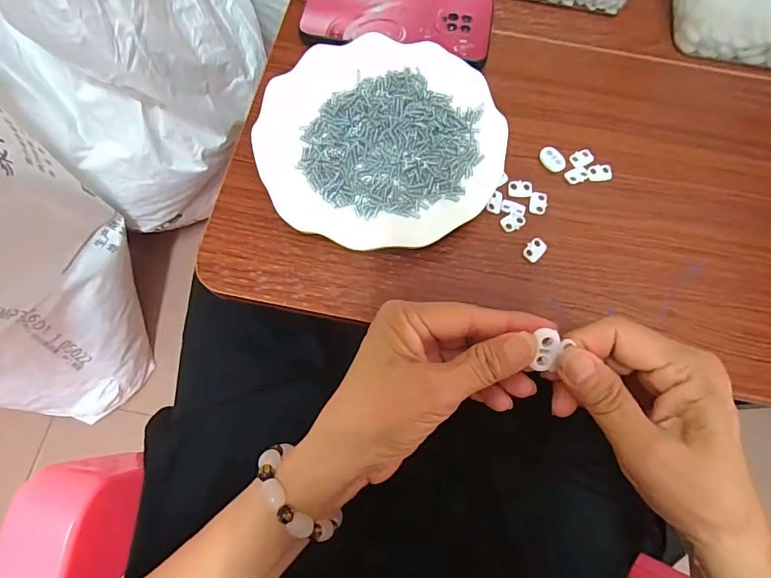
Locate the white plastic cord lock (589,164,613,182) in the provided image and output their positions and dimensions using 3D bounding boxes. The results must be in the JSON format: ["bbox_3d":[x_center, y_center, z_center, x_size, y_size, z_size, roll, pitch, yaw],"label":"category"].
[{"bbox_3d":[0.173,-0.094,0.356,0.020,0.004,0.013,0,72,-2],"label":"white plastic cord lock"}]

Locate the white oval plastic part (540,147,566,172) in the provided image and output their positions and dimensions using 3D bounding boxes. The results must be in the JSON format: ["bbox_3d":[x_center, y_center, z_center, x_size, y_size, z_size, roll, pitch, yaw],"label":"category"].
[{"bbox_3d":[0.134,-0.104,0.354,0.015,0.005,0.022,-31,75,-11],"label":"white oval plastic part"}]

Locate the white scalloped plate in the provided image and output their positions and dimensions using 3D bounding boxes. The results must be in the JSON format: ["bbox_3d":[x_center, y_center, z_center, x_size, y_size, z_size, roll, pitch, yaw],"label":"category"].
[{"bbox_3d":[-0.005,-0.116,0.344,0.180,0.018,0.181,1,72,-2],"label":"white scalloped plate"}]

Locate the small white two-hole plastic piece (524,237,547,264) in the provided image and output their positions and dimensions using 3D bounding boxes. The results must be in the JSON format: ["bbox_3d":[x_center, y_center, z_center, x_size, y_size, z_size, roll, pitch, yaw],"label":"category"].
[{"bbox_3d":[0.112,-0.029,0.331,0.013,0.004,0.019,43,76,12],"label":"small white two-hole plastic piece"}]

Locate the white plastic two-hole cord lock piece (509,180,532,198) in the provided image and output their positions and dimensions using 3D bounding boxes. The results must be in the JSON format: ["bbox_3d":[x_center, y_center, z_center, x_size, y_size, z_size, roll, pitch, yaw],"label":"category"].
[{"bbox_3d":[0.106,-0.079,0.347,0.019,0.004,0.015,2,72,-1],"label":"white plastic two-hole cord lock piece"}]

